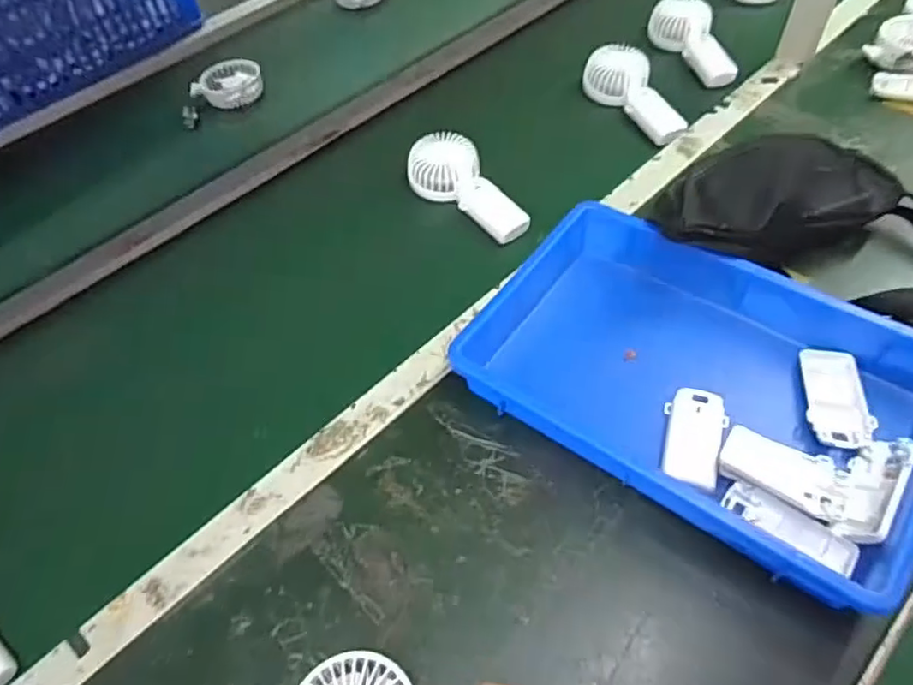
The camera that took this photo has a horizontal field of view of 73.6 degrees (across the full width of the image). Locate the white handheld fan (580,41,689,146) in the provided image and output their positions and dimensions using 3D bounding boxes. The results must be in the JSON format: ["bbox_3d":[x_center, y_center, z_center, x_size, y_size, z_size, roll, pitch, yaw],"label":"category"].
[{"bbox_3d":[0.245,-0.335,0.822,0.081,0.045,0.186,-21,56,-10],"label":"white handheld fan"}]

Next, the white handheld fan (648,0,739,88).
[{"bbox_3d":[0.346,-0.443,0.881,0.071,0.053,0.168,-10,55,-2],"label":"white handheld fan"}]

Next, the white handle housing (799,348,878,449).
[{"bbox_3d":[0.325,0.046,0.527,0.048,0.019,0.095,7,56,9],"label":"white handle housing"}]

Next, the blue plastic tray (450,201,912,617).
[{"bbox_3d":[0.209,0.026,0.536,0.362,0.064,0.249,31,62,23],"label":"blue plastic tray"}]

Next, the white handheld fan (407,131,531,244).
[{"bbox_3d":[0.009,-0.181,0.729,0.087,0.047,0.180,-28,56,-14],"label":"white handheld fan"}]

